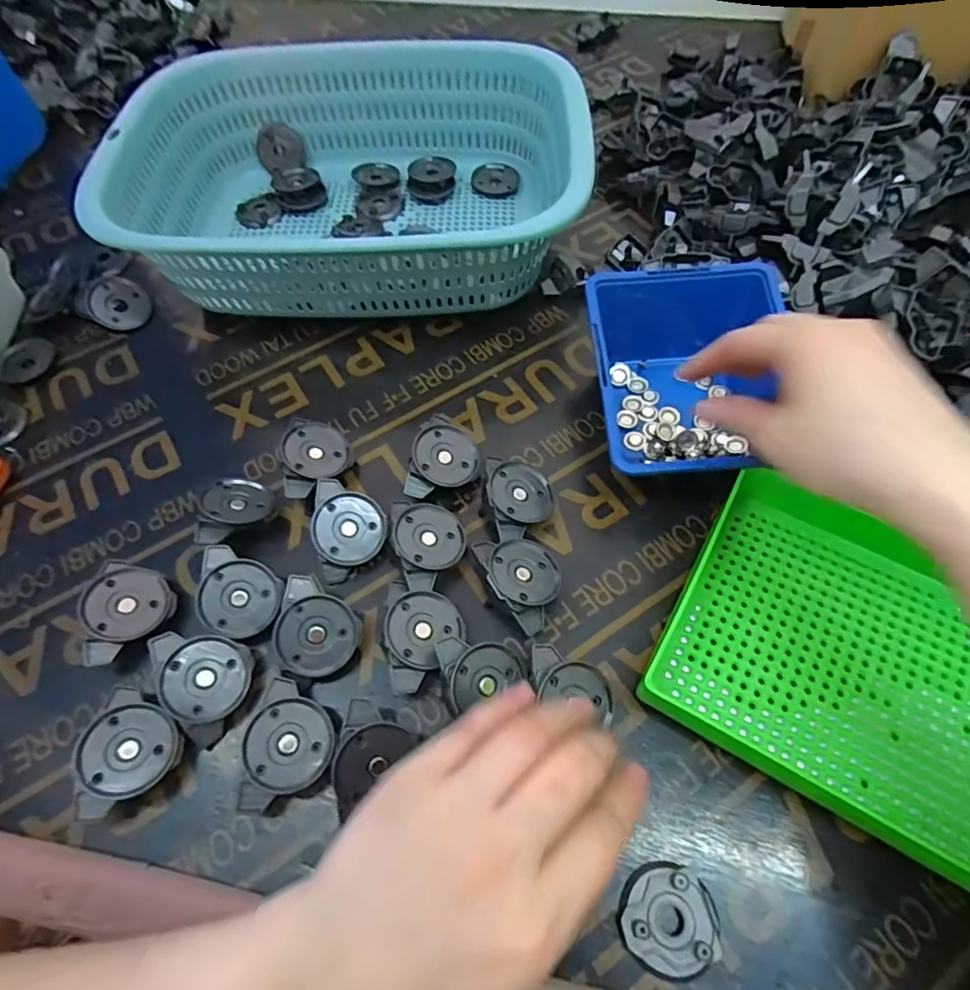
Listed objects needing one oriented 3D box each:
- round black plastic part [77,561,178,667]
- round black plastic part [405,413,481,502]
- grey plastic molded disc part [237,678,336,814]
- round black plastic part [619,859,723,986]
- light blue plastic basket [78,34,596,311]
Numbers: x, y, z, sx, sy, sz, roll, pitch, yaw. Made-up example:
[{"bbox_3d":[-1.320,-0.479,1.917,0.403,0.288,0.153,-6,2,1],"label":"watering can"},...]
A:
[{"bbox_3d":[-0.204,0.069,0.318,0.044,0.026,0.054,12,63,8],"label":"round black plastic part"},{"bbox_3d":[-0.026,-0.022,0.359,0.044,0.015,0.057,14,69,-15],"label":"round black plastic part"},{"bbox_3d":[-0.099,0.127,0.281,0.040,0.016,0.057,20,70,-7],"label":"grey plastic molded disc part"},{"bbox_3d":[0.082,0.189,0.249,0.044,0.005,0.041,-1,62,2],"label":"round black plastic part"},{"bbox_3d":[-0.096,-0.237,0.438,0.334,0.093,0.226,4,62,4],"label":"light blue plastic basket"}]

